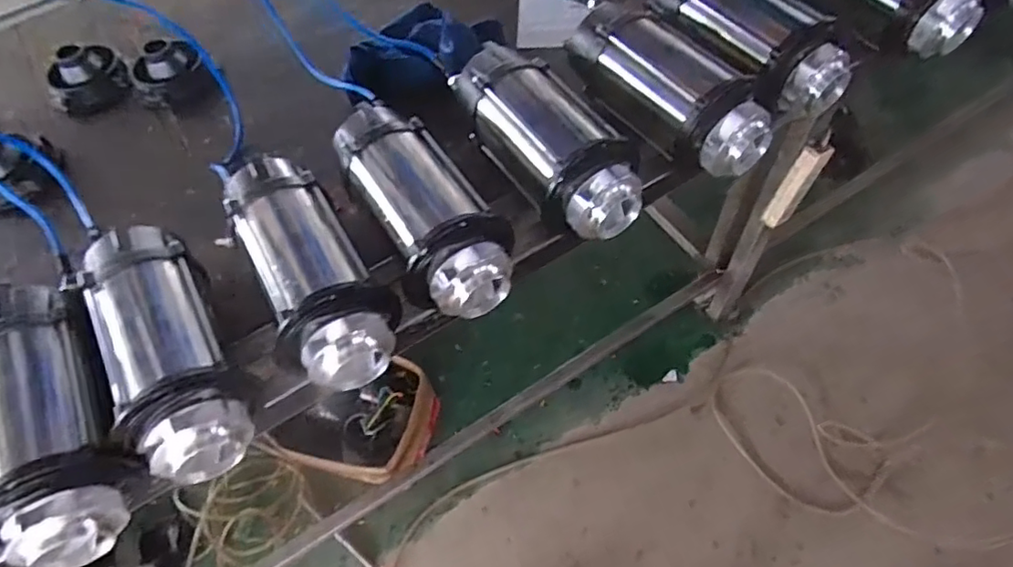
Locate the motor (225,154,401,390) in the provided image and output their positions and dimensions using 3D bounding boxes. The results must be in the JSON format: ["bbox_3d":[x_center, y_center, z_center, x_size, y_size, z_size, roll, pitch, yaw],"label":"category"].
[{"bbox_3d":[-0.234,-0.021,0.691,0.127,0.101,0.312,-29,61,-12],"label":"motor"}]

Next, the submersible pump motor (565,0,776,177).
[{"bbox_3d":[0.223,-0.271,0.798,0.139,0.101,0.303,-31,61,-13],"label":"submersible pump motor"}]

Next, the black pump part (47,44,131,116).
[{"bbox_3d":[-0.698,-0.341,0.976,0.132,0.064,0.097,-37,63,-16],"label":"black pump part"}]

